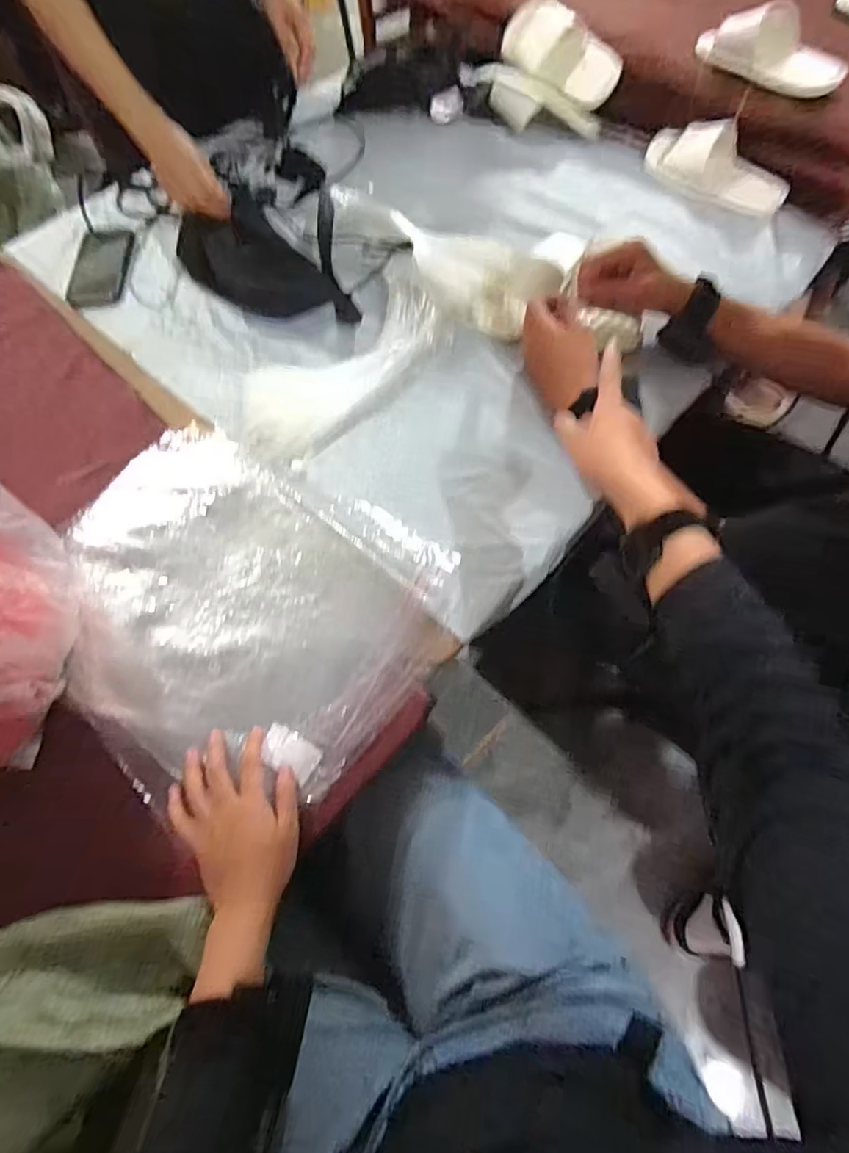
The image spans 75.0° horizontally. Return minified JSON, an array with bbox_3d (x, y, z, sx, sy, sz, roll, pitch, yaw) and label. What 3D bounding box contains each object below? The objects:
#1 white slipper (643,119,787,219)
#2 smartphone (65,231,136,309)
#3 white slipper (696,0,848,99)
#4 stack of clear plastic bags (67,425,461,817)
[{"bbox_3d":[0.460,-0.652,0.881,0.240,0.069,0.089,39,70,18],"label":"white slipper"},{"bbox_3d":[-0.504,-0.483,0.863,0.087,0.010,0.164,-2,63,-1],"label":"smartphone"},{"bbox_3d":[0.530,-0.805,0.842,0.231,0.061,0.078,32,68,15],"label":"white slipper"},{"bbox_3d":[-0.202,0.027,0.584,0.407,0.031,0.341,31,72,13],"label":"stack of clear plastic bags"}]

